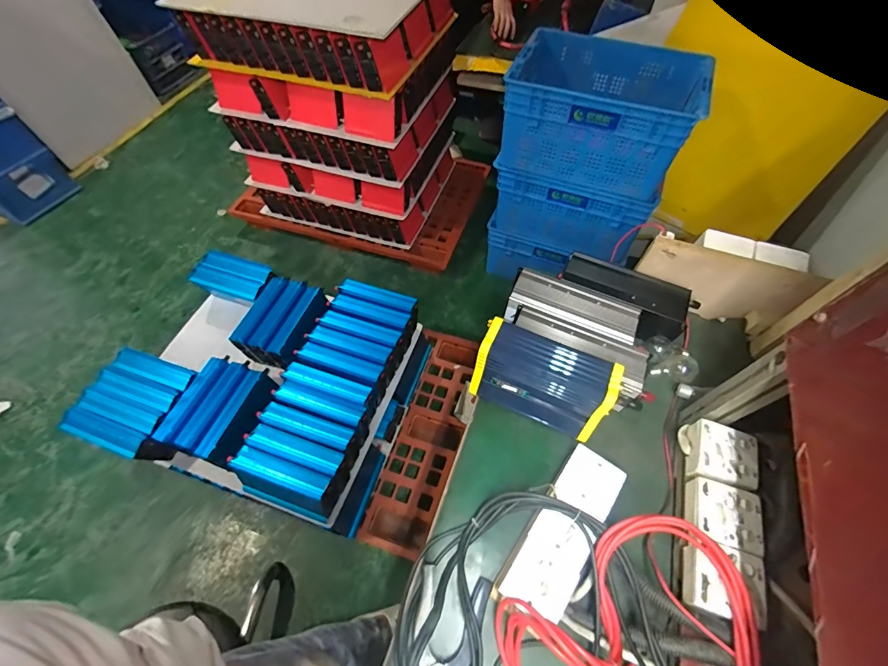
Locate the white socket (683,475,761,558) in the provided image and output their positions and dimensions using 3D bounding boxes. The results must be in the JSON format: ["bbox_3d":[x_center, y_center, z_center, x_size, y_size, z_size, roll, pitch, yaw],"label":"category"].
[{"bbox_3d":[0.413,0.273,0.587,0.092,0.046,0.087,19,60,13],"label":"white socket"}]

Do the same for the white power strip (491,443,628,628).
[{"bbox_3d":[0.185,0.301,0.603,0.090,0.039,0.259,31,64,19],"label":"white power strip"}]

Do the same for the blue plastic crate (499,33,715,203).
[{"bbox_3d":[0.528,-0.755,1.352,0.567,0.296,0.423,19,60,13],"label":"blue plastic crate"}]

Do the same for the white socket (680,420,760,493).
[{"bbox_3d":[0.443,0.196,0.631,0.094,0.048,0.093,15,59,10],"label":"white socket"}]

